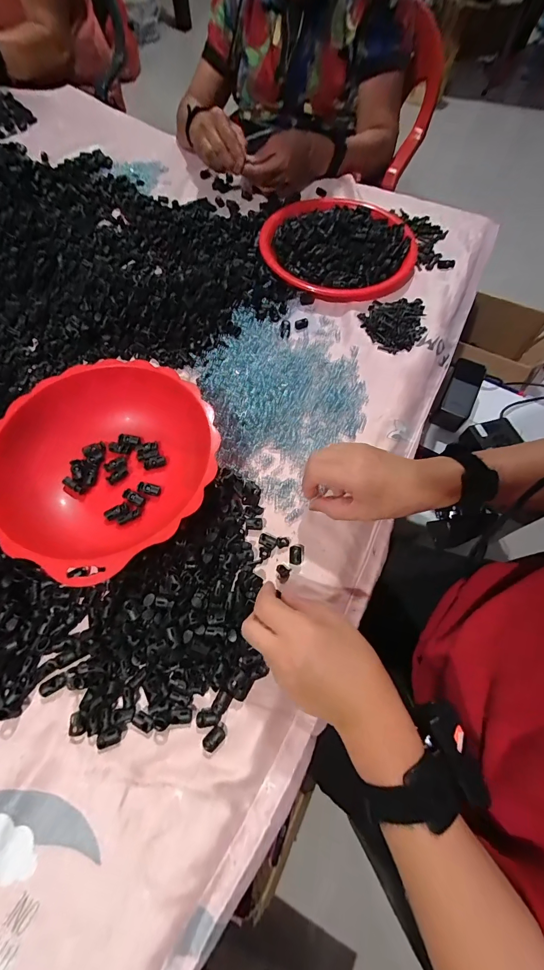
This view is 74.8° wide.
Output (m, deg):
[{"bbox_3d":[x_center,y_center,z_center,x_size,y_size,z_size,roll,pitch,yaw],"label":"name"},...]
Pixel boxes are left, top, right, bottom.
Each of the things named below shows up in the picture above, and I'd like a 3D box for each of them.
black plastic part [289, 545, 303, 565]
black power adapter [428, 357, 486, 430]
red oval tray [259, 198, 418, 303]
[{"bbox_3d":[0.027,0.077,0.398,0.015,0.011,0.023,4,65,0],"label":"black plastic part"},{"bbox_3d":[0.348,-0.173,0.669,0.062,0.048,0.137,29,68,11],"label":"black power adapter"},{"bbox_3d":[0.117,-0.419,0.612,0.262,0.041,0.259,12,65,4],"label":"red oval tray"}]

